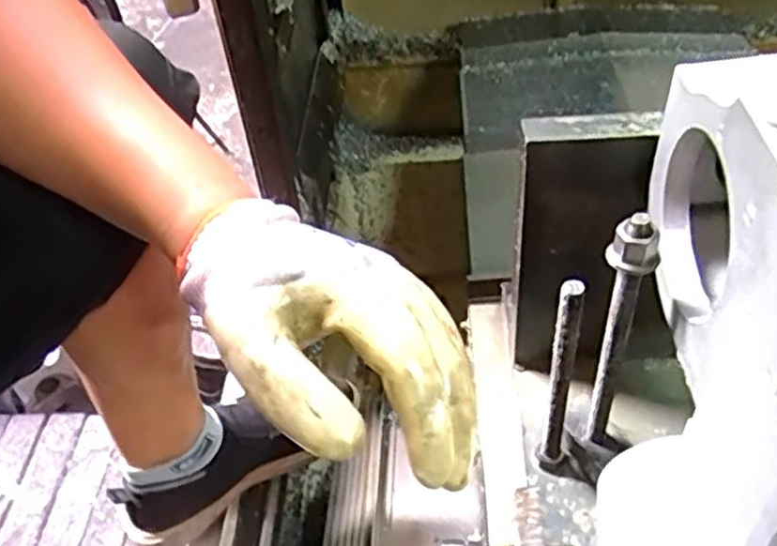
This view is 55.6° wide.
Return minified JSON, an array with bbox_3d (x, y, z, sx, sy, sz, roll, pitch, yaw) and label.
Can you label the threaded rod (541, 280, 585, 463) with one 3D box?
[{"bbox_3d":[0.132,0.082,0.571,0.015,0.212,0.014,7,46,13],"label":"threaded rod"}]

